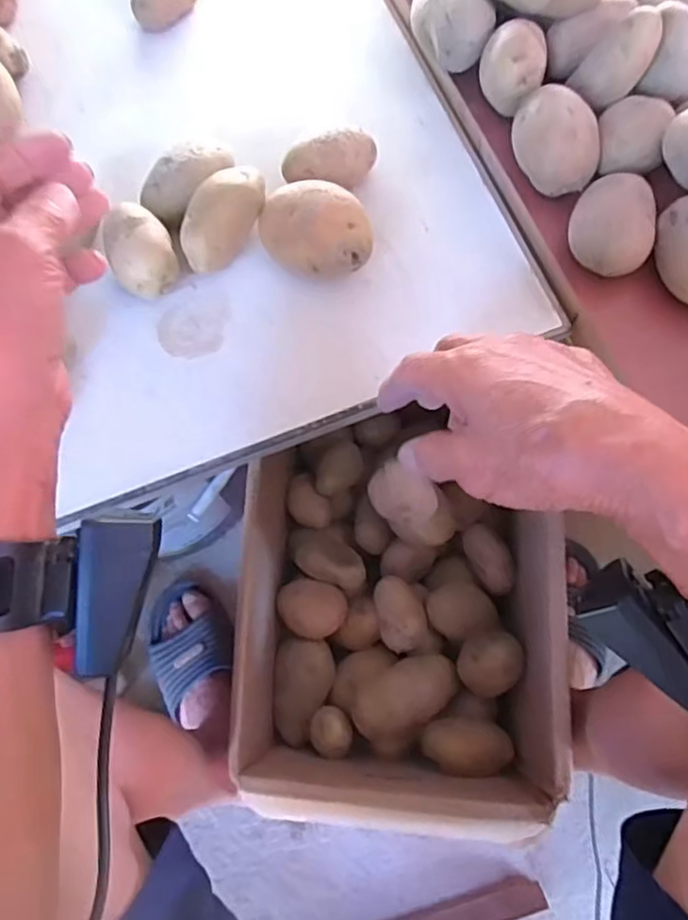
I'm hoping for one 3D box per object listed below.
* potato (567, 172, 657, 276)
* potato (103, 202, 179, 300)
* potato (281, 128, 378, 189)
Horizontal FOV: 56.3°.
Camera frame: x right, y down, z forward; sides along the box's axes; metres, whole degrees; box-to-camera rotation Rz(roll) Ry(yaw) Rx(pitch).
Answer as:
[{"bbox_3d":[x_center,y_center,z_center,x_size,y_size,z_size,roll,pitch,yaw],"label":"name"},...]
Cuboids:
[{"bbox_3d":[0.180,-0.156,0.433,0.055,0.044,0.061,28,77,8],"label":"potato"},{"bbox_3d":[-0.146,-0.150,0.464,0.044,0.043,0.063,-30,77,-7],"label":"potato"},{"bbox_3d":[-0.009,-0.215,0.478,0.069,0.041,0.039,-10,75,-2],"label":"potato"}]

